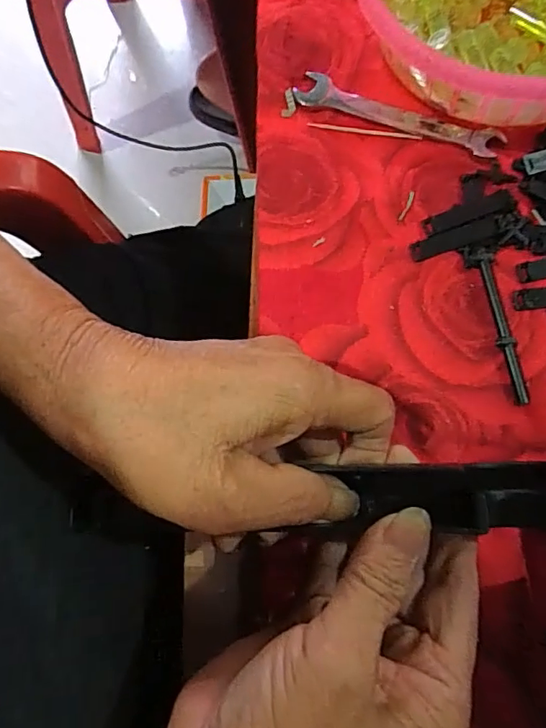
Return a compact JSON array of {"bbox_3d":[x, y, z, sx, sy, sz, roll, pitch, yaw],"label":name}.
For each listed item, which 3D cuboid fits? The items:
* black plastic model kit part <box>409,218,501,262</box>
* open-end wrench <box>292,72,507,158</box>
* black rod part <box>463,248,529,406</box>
[{"bbox_3d":[0.094,-0.064,0.267,0.046,0.004,0.013,-17,76,9],"label":"black plastic model kit part"},{"bbox_3d":[0.069,-0.139,0.289,0.114,0.009,0.019,22,81,9],"label":"open-end wrench"},{"bbox_3d":[0.111,-0.021,0.254,0.010,0.007,0.081,-13,77,2],"label":"black rod part"}]

